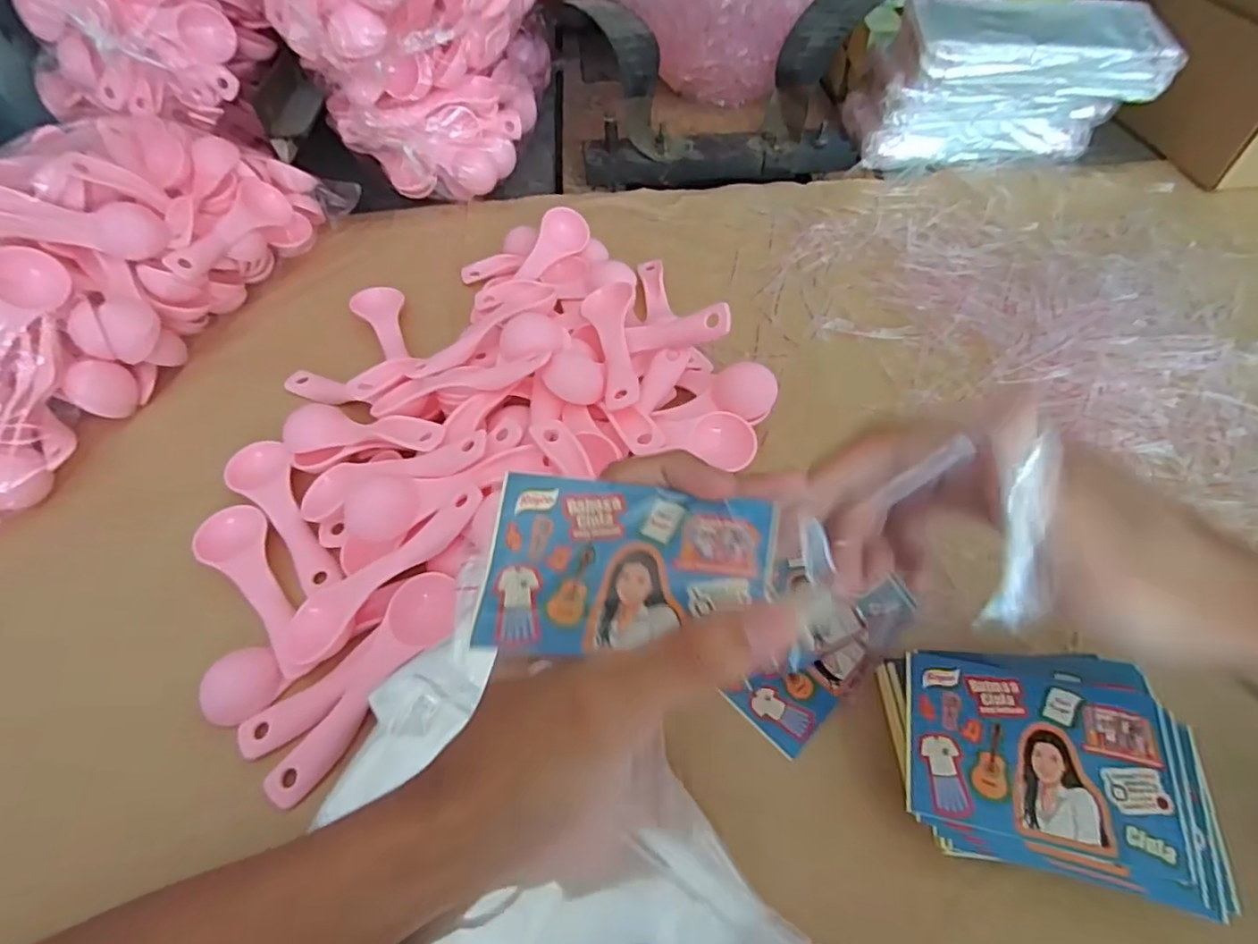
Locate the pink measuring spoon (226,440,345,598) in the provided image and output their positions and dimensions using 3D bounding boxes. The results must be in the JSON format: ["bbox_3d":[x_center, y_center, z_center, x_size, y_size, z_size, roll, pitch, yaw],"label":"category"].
[{"bbox_3d":[-0.187,0.021,0.334,0.032,0.017,0.104,-38,60,-22],"label":"pink measuring spoon"}]

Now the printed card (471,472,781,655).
[{"bbox_3d":[0.000,0.031,0.194,0.090,0.010,0.055,6,68,1],"label":"printed card"}]

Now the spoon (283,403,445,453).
[{"bbox_3d":[-0.149,-0.023,0.338,0.102,0.025,0.028,2,51,27],"label":"spoon"}]

